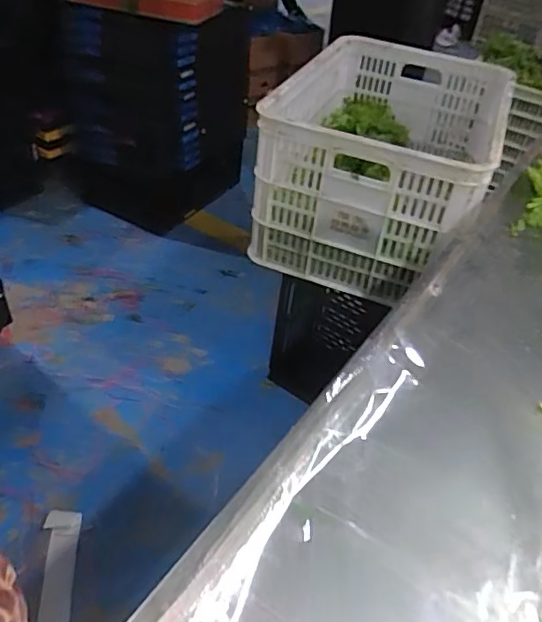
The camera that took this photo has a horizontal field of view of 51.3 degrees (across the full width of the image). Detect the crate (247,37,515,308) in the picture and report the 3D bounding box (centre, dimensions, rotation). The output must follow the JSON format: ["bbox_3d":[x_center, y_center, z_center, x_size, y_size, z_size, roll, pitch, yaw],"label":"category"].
[{"bbox_3d":[0.251,-0.335,1.241,0.427,0.312,0.618,17,41,10],"label":"crate"}]

